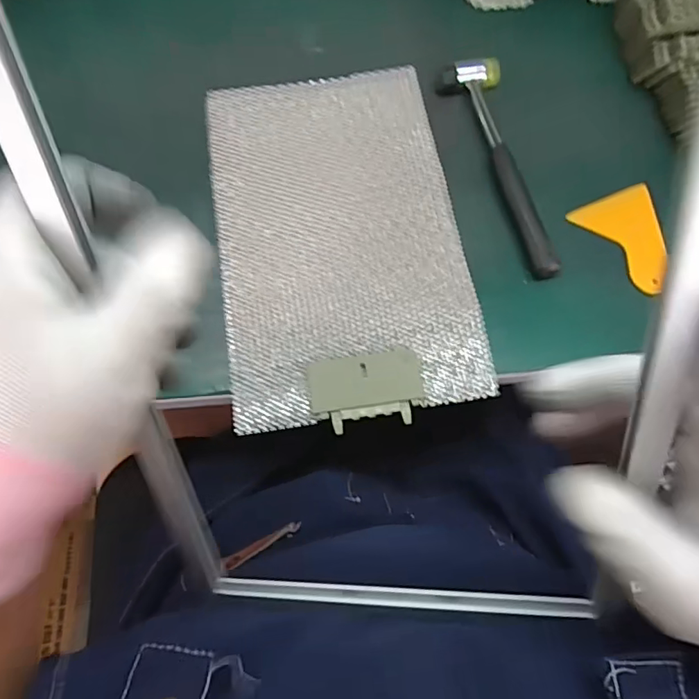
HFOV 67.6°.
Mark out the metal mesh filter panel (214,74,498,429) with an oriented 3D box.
[{"bbox_3d":[-0.011,-0.105,0.450,0.200,0.012,0.332,-8,69,-5],"label":"metal mesh filter panel"}]

